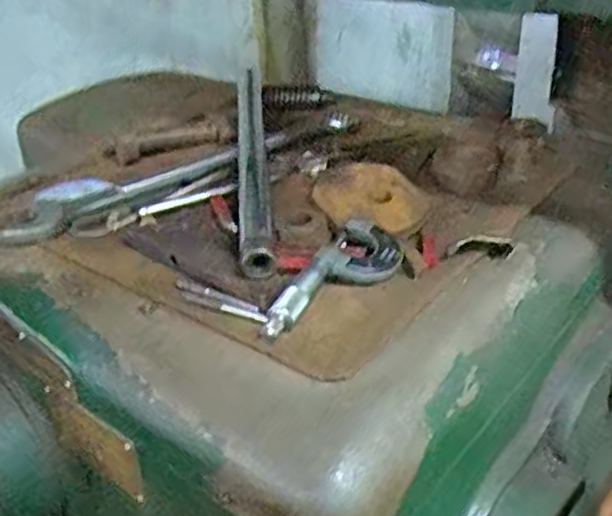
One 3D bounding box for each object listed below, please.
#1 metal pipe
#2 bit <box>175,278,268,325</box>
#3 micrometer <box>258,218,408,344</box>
[{"bbox_3d":[-0.050,-0.104,0.637,0.025,0.029,0.423,-5,31,-2],"label":"metal pipe"},{"bbox_3d":[-0.058,0.029,0.461,0.081,0.005,0.016,15,35,28],"label":"bit"},{"bbox_3d":[0.021,0.014,0.452,0.047,0.019,0.135,15,35,29],"label":"micrometer"}]

